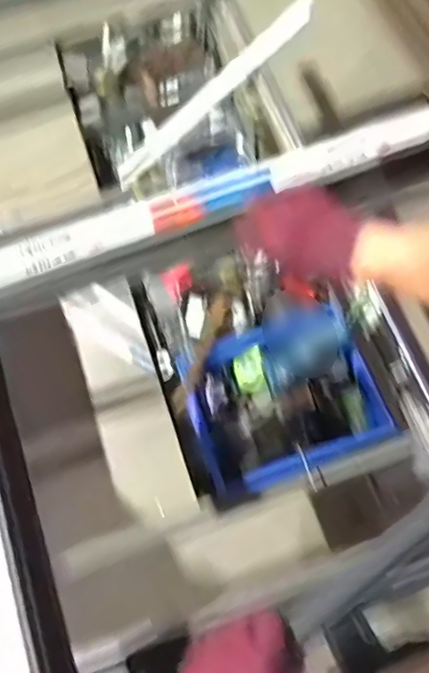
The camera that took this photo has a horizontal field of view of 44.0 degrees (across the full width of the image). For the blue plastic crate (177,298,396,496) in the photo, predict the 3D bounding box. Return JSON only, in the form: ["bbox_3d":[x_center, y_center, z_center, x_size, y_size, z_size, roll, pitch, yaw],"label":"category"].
[{"bbox_3d":[0.123,0.110,1.000,0.345,0.095,0.287,-22,70,-5],"label":"blue plastic crate"}]

